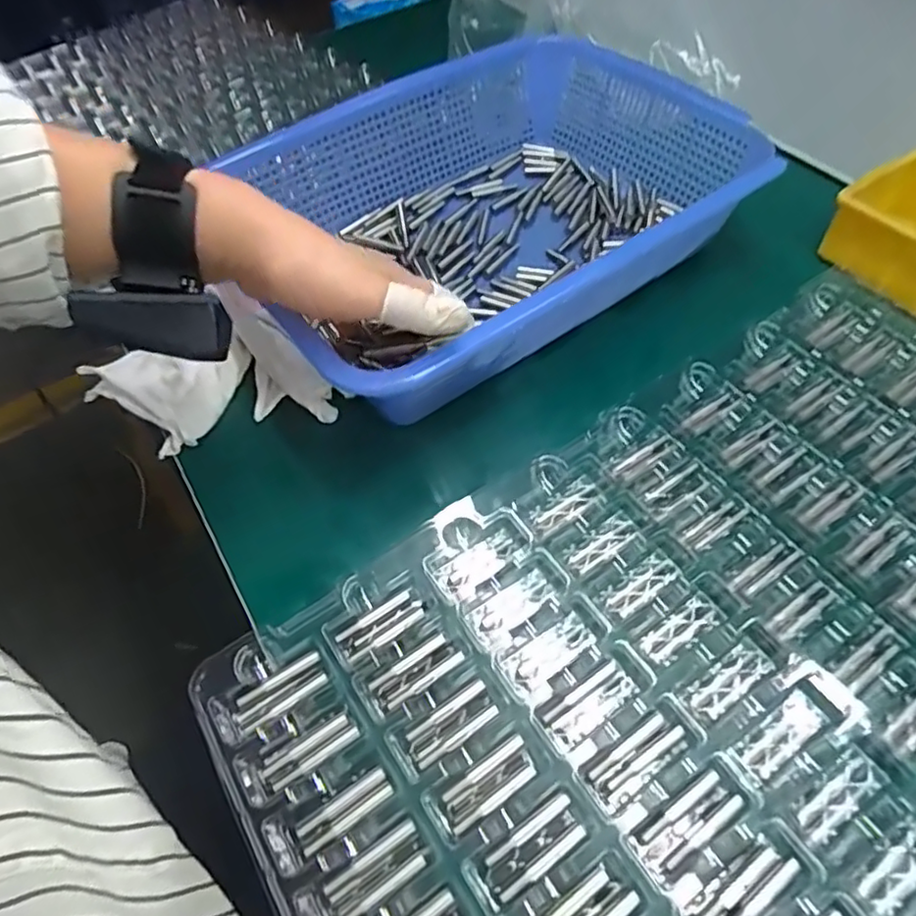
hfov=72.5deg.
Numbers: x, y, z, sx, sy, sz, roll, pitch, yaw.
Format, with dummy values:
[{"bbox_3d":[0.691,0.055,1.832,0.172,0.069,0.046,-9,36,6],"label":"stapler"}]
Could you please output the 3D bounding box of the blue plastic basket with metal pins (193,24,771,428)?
[{"bbox_3d":[0.022,-0.183,0.463,0.363,0.083,0.266,-32,60,-17],"label":"blue plastic basket with metal pins"}]

